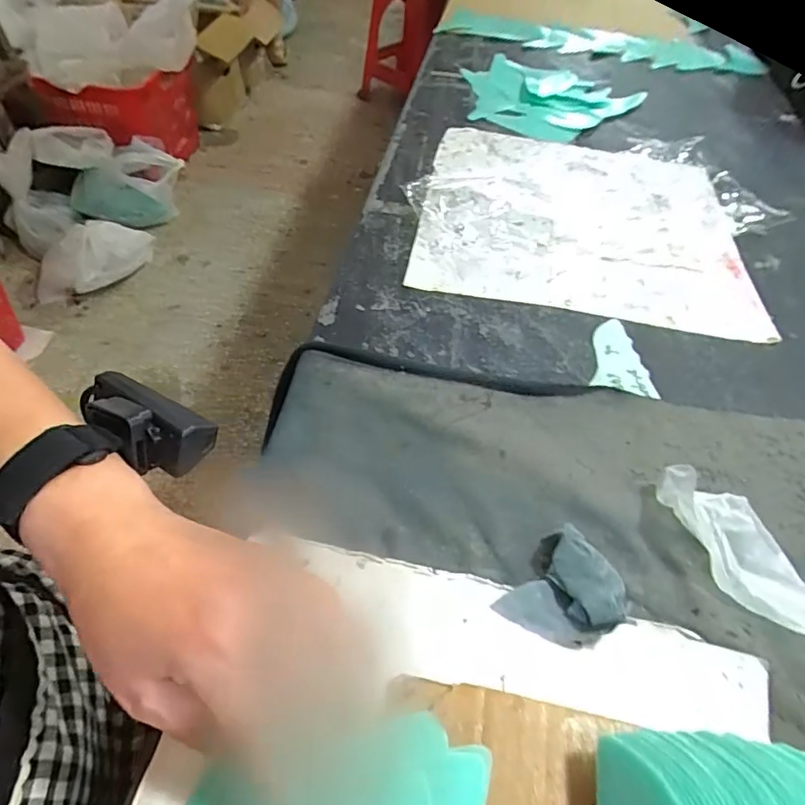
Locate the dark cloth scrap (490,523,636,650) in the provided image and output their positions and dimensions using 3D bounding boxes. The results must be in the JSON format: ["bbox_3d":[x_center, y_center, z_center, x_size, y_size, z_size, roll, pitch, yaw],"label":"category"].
[{"bbox_3d":[0.097,0.111,0.294,0.067,0.015,0.057,-37,62,-27],"label":"dark cloth scrap"}]

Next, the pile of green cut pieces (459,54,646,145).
[{"bbox_3d":[0.189,-0.443,0.736,0.241,0.027,0.227,-37,62,-27],"label":"pile of green cut pieces"}]

